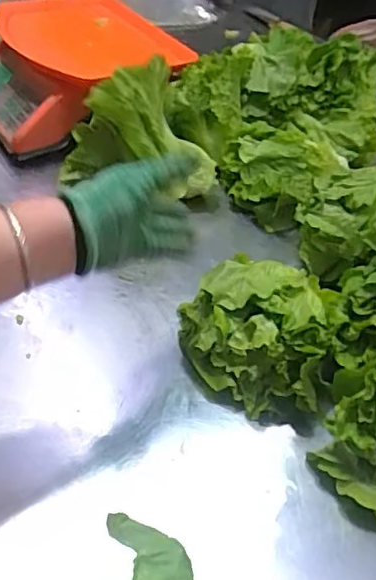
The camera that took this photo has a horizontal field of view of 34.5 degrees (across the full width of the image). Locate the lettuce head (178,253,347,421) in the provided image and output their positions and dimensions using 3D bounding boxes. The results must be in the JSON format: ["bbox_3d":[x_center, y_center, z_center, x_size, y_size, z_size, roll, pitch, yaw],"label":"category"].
[{"bbox_3d":[0.071,0.033,0.596,0.154,0.090,0.157,3,42,-3],"label":"lettuce head"}]

